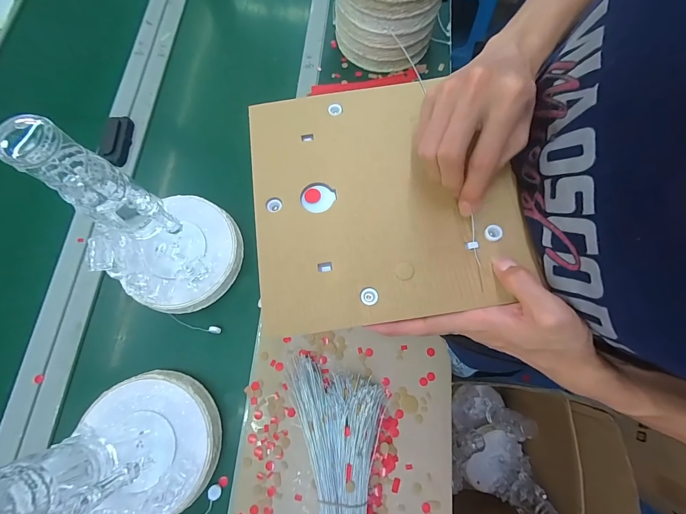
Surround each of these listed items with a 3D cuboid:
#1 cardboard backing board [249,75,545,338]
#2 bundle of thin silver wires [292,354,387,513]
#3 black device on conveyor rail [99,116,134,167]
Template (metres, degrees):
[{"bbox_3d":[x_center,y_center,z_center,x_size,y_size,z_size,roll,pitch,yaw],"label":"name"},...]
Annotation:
[{"bbox_3d":[0.027,-0.058,0.269,0.201,0.011,0.215,-10,71,-1],"label":"cardboard backing board"},{"bbox_3d":[0.007,0.434,0.444,0.179,0.046,0.550,1,73,-1],"label":"bundle of thin silver wires"},{"bbox_3d":[-0.455,-0.235,0.650,0.045,0.033,0.110,0,75,-1],"label":"black device on conveyor rail"}]

